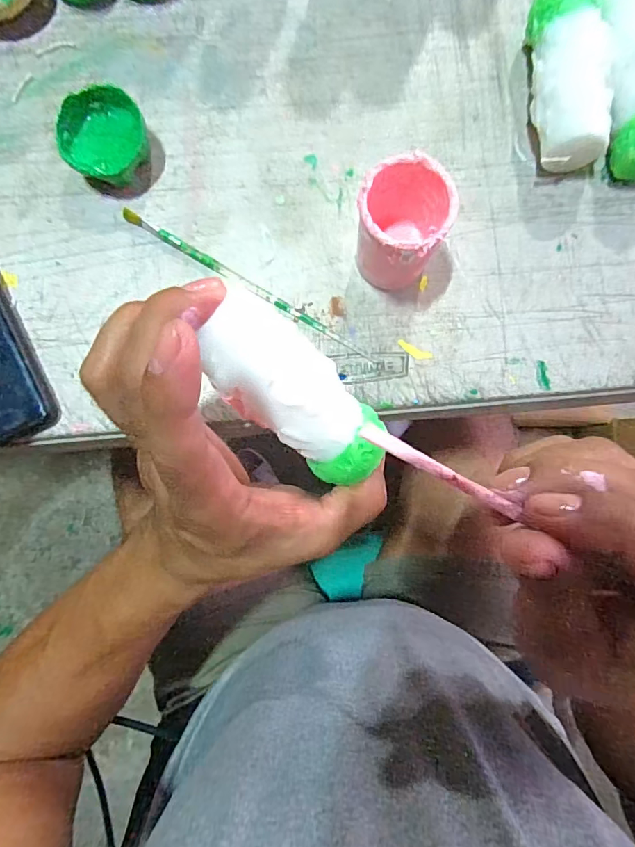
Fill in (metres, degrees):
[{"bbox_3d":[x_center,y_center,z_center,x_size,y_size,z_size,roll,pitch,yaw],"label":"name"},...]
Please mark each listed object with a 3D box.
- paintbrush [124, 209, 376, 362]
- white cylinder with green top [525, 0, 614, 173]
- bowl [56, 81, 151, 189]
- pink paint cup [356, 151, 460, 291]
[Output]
[{"bbox_3d":[-0.045,-0.090,0.291,0.185,0.006,0.006,30,84,2],"label":"paintbrush"},{"bbox_3d":[0.157,-0.215,0.286,0.042,0.042,0.109,0,83,-1],"label":"white cylinder with green top"},{"bbox_3d":[-0.134,-0.181,0.291,0.054,0.027,0.053,0,83,-1],"label":"bowl"},{"bbox_3d":[0.046,-0.109,0.263,0.049,0.065,0.052,0,83,-1],"label":"pink paint cup"}]

